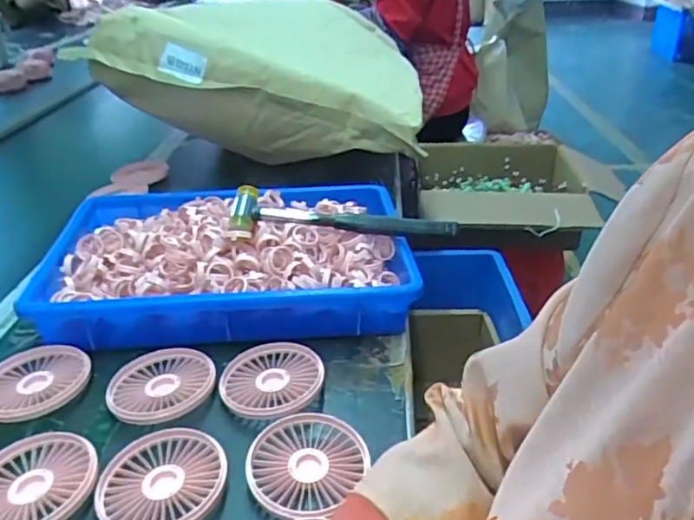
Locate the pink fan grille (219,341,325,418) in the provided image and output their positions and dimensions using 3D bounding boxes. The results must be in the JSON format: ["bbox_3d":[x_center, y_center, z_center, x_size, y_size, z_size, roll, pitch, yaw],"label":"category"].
[{"bbox_3d":[-0.065,0.102,0.503,0.086,0.012,0.088,-1,30,1],"label":"pink fan grille"}]

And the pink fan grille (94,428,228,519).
[{"bbox_3d":[-0.130,0.155,0.410,0.083,0.009,0.087,-1,30,1],"label":"pink fan grille"}]

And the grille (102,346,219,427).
[{"bbox_3d":[-0.157,0.107,0.496,0.086,0.014,0.085,-12,31,-17],"label":"grille"}]

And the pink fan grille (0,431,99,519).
[{"bbox_3d":[-0.220,0.158,0.406,0.083,0.010,0.086,-1,30,1],"label":"pink fan grille"}]

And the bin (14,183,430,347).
[{"bbox_3d":[-0.124,-0.007,0.635,0.369,0.074,0.250,-5,30,-6],"label":"bin"}]

